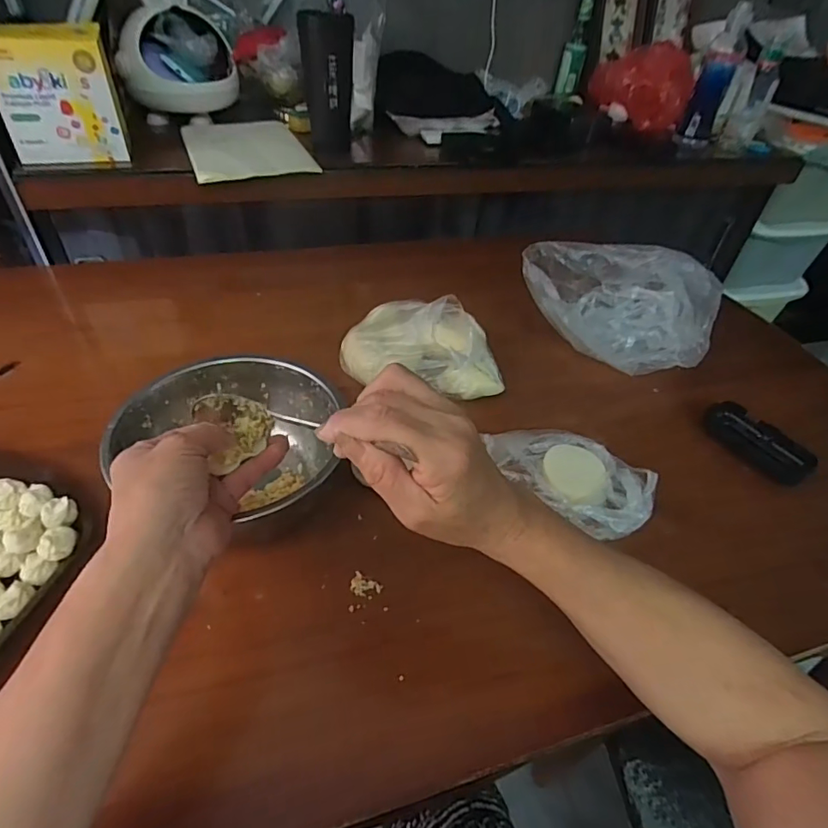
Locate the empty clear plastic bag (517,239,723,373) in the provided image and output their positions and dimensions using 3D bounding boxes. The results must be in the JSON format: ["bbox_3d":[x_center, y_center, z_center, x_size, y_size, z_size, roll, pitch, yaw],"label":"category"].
[{"bbox_3d":[0.244,-0.135,0.627,0.230,0.117,0.103,11,44,6],"label":"empty clear plastic bag"}]

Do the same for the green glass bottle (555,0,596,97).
[{"bbox_3d":[0.356,-0.807,1.122,0.051,0.179,0.043,10,44,5],"label":"green glass bottle"}]

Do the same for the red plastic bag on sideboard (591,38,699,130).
[{"bbox_3d":[0.478,-0.696,1.077,0.199,0.108,0.223,17,45,12],"label":"red plastic bag on sideboard"}]

